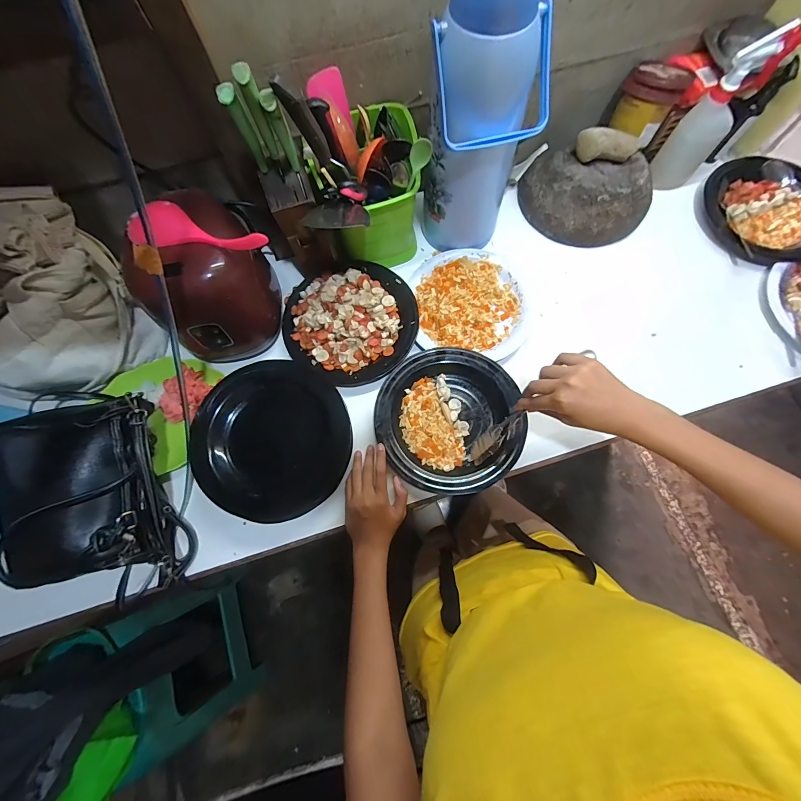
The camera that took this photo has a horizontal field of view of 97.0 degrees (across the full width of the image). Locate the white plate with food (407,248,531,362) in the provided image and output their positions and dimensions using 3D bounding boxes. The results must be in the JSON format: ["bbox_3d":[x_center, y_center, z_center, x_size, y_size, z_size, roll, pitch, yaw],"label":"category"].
[{"bbox_3d":[0.120,-0.170,0.619,0.188,0.017,0.205,0,74,2],"label":"white plate with food"}]

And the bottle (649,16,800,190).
[{"bbox_3d":[0.527,-0.476,0.588,0.102,0.235,0.060,-34,76,-8],"label":"bottle"}]

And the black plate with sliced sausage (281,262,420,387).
[{"bbox_3d":[-0.084,-0.139,0.592,0.218,0.031,0.210,0,74,2],"label":"black plate with sliced sausage"}]

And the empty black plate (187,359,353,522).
[{"bbox_3d":[-0.188,0.056,0.522,0.220,0.025,0.224,1,82,-5],"label":"empty black plate"}]

